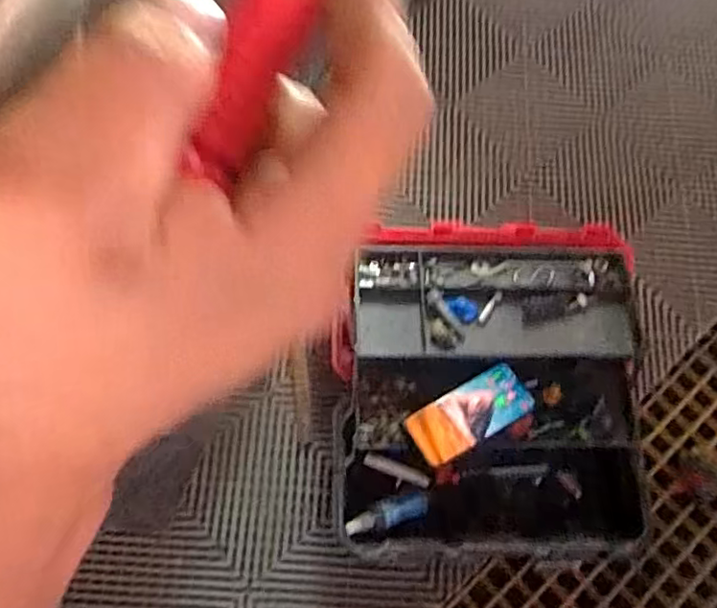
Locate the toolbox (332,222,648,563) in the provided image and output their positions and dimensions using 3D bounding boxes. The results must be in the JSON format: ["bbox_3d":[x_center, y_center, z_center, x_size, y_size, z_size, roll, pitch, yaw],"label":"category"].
[{"bbox_3d":[0.174,0.126,0.898,0.418,0.234,0.448,-1,71,-4],"label":"toolbox"}]

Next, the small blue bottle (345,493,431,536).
[{"bbox_3d":[0.043,0.281,0.841,0.136,0.037,0.039,-11,67,-26],"label":"small blue bottle"}]

